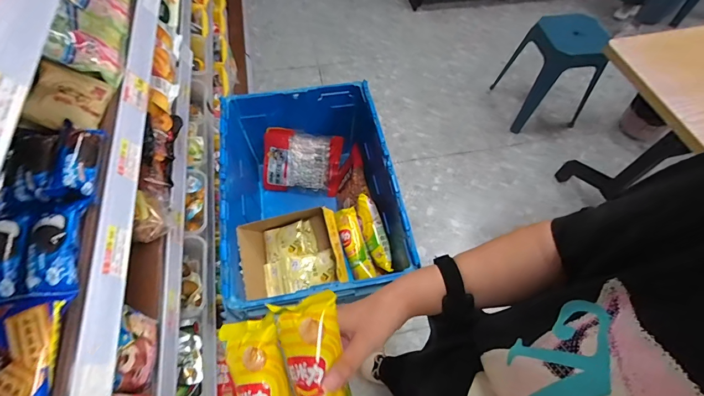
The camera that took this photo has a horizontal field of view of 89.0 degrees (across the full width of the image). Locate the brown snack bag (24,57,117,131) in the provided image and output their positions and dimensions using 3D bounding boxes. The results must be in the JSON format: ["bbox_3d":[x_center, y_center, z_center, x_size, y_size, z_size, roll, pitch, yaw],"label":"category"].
[{"bbox_3d":[-0.389,-0.139,0.499,0.083,0.023,0.098,20,49,-42],"label":"brown snack bag"}]

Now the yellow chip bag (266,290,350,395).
[{"bbox_3d":[-0.033,0.186,0.358,0.060,0.037,0.170,-11,86,-6],"label":"yellow chip bag"}]

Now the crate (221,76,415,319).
[{"bbox_3d":[-0.107,0.013,0.995,0.402,0.314,0.588,-10,60,-6],"label":"crate"}]

